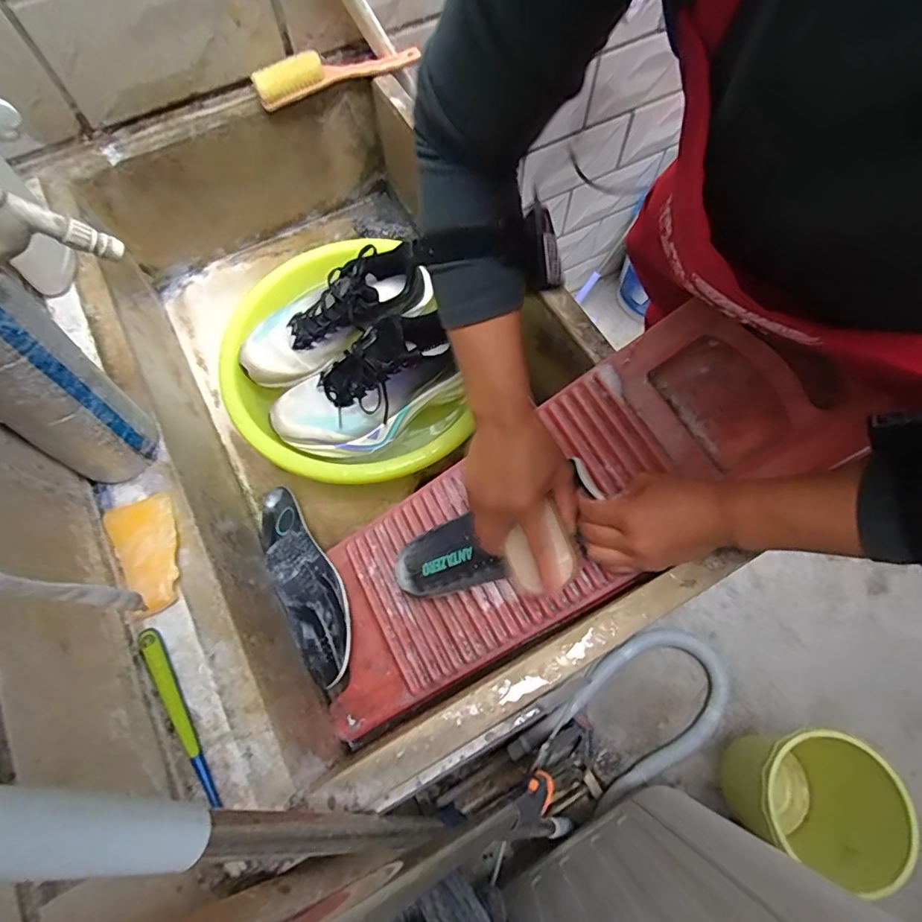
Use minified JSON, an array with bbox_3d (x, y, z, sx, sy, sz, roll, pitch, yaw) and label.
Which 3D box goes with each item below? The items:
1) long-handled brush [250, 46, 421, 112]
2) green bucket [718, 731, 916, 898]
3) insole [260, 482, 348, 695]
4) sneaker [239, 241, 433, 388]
[{"bbox_3d":[-0.162,-0.523,0.675,0.224,0.036,0.039,-23,70,-9],"label":"long-handled brush"},{"bbox_3d":[0.623,0.593,0.927,0.210,0.251,0.215,0,69,0],"label":"green bucket"},{"bbox_3d":[-0.184,0.131,0.589,0.080,0.022,0.250,-45,56,15],"label":"insole"},{"bbox_3d":[-0.159,-0.189,0.635,0.248,0.090,0.107,-25,71,-9],"label":"sneaker"}]

